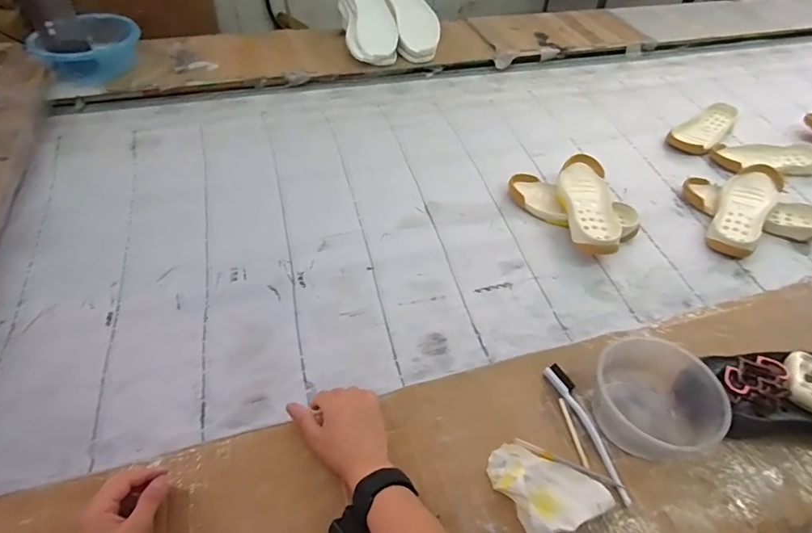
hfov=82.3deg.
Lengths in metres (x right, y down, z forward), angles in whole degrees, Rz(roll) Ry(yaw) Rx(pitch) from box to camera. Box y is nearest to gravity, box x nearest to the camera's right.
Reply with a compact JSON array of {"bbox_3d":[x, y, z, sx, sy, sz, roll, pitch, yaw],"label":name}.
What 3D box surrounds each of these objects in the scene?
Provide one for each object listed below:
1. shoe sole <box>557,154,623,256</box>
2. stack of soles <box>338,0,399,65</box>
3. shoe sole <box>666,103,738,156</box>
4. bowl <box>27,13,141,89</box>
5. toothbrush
[{"bbox_3d":[0.322,-0.112,0.839,0.087,0.054,0.219,8,48,3],"label":"shoe sole"},{"bbox_3d":[-0.102,-0.635,1.190,0.125,0.041,0.288,-11,72,-13],"label":"stack of soles"},{"bbox_3d":[0.685,-0.319,1.065,0.215,0.033,0.095,-35,58,-29],"label":"shoe sole"},{"bbox_3d":[-0.701,-0.490,1.029,0.214,0.093,0.201,-23,53,-23],"label":"bowl"},{"bbox_3d":[0.215,0.192,0.548,0.024,0.017,0.166,-14,50,-16],"label":"toothbrush"}]

